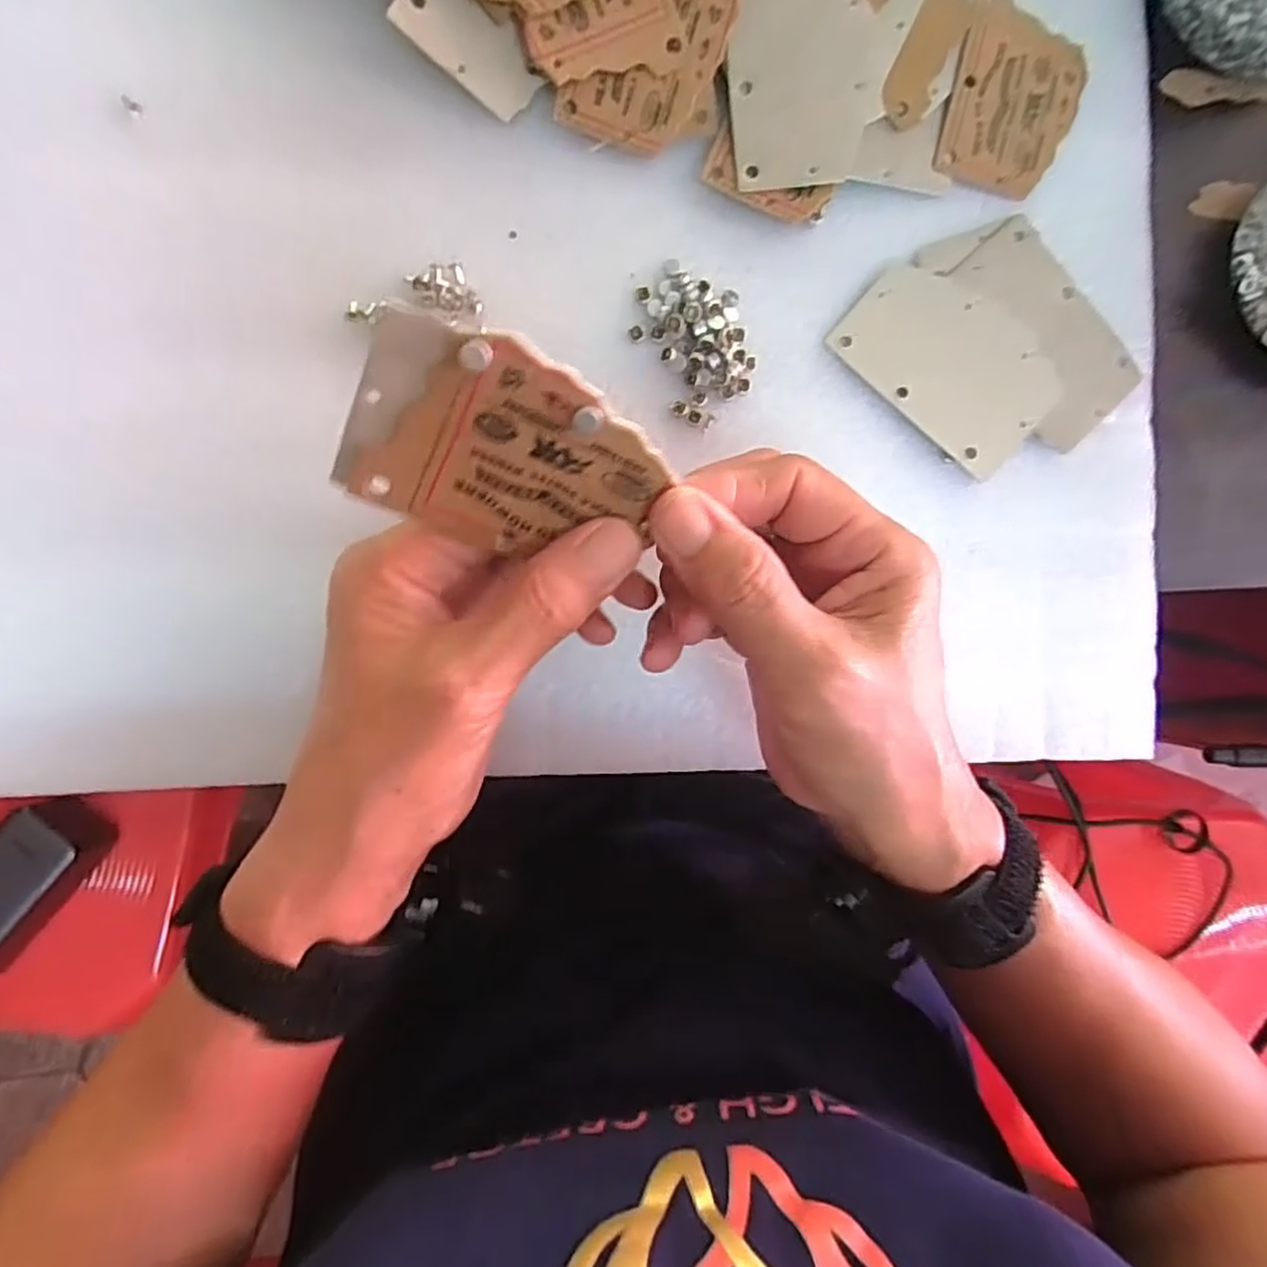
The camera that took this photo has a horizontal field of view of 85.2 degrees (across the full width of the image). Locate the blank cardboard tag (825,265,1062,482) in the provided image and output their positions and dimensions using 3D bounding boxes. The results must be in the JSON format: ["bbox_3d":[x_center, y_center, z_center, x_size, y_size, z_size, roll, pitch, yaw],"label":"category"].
[{"bbox_3d":[0.127,-0.109,0.275,0.084,0.006,0.058,43,89,-3],"label":"blank cardboard tag"}]

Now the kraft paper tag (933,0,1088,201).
[{"bbox_3d":[0.154,-0.217,0.280,0.052,0.004,0.075,16,91,-10],"label":"kraft paper tag"}]

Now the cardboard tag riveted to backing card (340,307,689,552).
[{"bbox_3d":[-0.031,-0.045,0.178,0.077,0.004,0.052,19,125,-20],"label":"cardboard tag riveted to backing card"}]

